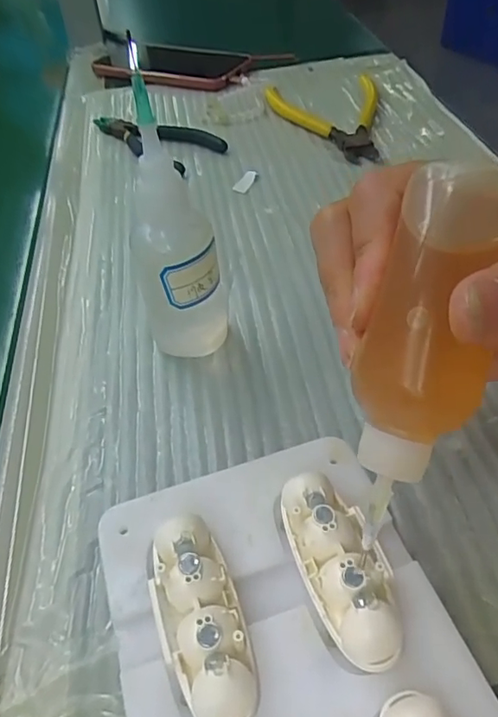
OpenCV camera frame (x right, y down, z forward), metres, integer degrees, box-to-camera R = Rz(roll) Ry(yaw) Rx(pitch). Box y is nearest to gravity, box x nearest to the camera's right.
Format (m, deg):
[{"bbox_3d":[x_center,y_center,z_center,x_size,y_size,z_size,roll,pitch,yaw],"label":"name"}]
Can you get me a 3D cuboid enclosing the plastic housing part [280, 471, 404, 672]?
[{"bbox_3d":[0.029,0.064,0.172,0.024,0.018,0.059,-18,48,-12],"label":"plastic housing part"}]

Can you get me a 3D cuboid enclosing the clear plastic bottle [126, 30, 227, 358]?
[{"bbox_3d":[-0.034,-0.054,0.238,0.036,0.130,0.034,-15,47,-9],"label":"clear plastic bottle"}]

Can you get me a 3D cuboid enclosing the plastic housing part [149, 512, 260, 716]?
[{"bbox_3d":[-0.016,0.077,0.165,0.024,0.015,0.061,-18,48,-11],"label":"plastic housing part"}]

